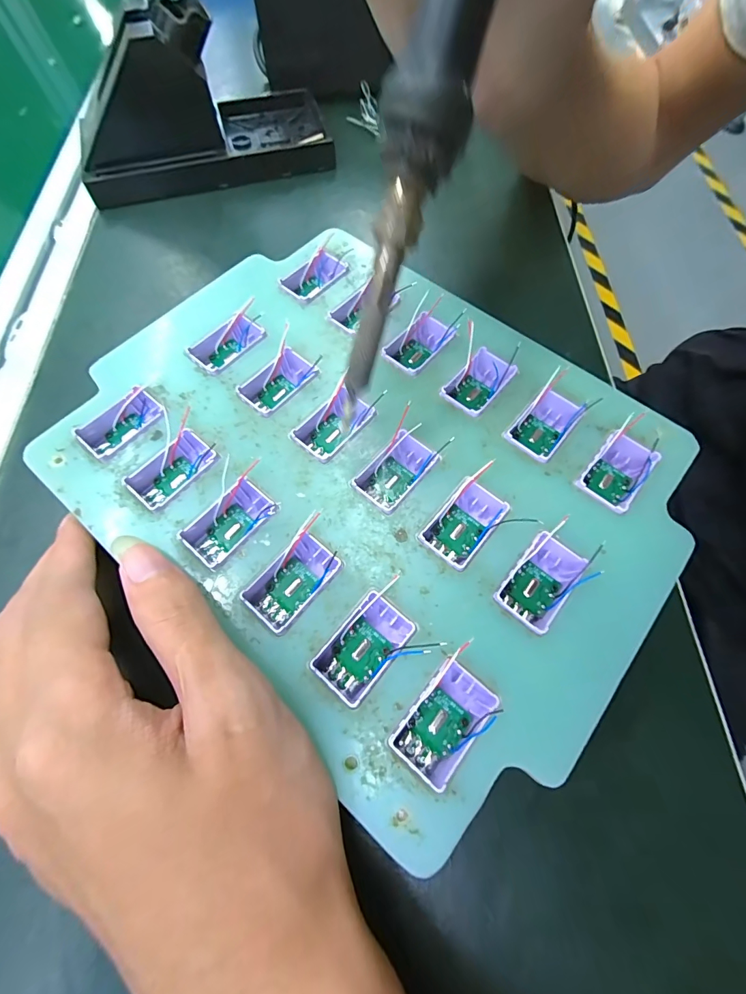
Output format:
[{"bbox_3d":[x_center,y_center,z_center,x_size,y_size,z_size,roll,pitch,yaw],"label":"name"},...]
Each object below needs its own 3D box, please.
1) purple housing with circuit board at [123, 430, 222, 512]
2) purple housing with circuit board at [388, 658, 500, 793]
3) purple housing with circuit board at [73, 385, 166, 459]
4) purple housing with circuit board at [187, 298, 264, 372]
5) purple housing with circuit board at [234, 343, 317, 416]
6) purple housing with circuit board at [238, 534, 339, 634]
[{"bbox_3d":[-0.077,-0.010,0.156,0.020,0.011,0.032,41,75,14],"label":"purple housing with circuit board"},{"bbox_3d":[0.022,0.069,0.123,0.020,0.012,0.031,41,75,14],"label":"purple housing with circuit board"},{"bbox_3d":[-0.102,-0.029,0.164,0.033,0.009,0.021,-39,74,-13],"label":"purple housing with circuit board"},{"bbox_3d":[-0.063,-0.069,0.180,0.036,0.012,0.018,-42,74,-14],"label":"purple housing with circuit board"},{"bbox_3d":[-0.041,-0.048,0.174,0.021,0.013,0.033,38,74,13],"label":"purple housing with circuit board"},{"bbox_3d":[-0.029,0.029,0.140,0.020,0.008,0.031,40,75,14],"label":"purple housing with circuit board"}]

